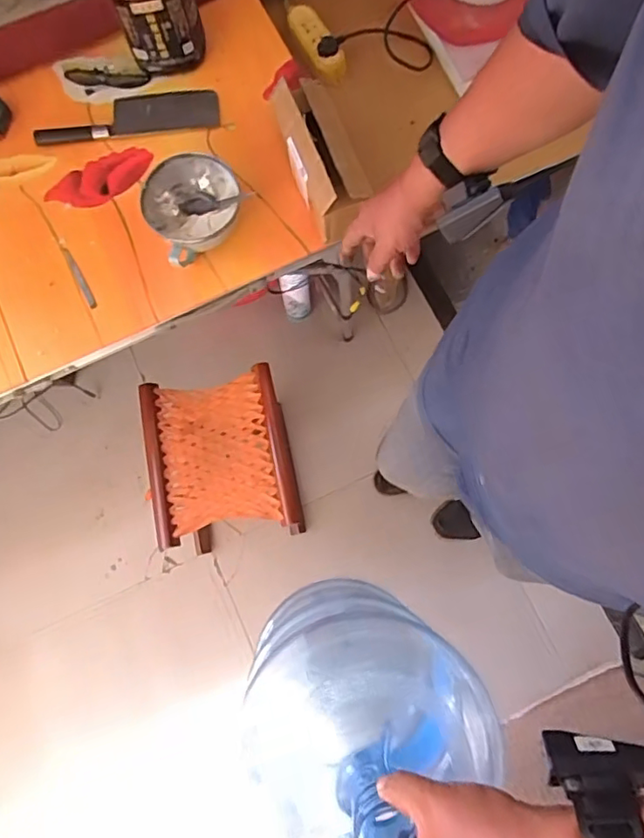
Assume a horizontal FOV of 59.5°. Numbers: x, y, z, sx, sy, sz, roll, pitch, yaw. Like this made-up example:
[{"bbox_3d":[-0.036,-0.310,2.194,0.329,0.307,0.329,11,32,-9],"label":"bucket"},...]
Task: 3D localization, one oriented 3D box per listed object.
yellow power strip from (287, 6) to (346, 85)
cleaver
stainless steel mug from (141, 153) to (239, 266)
[{"bbox_3d":[-0.006,-0.652,0.985,0.062,0.032,0.176,-24,77,-6],"label":"yellow power strip"},{"bbox_3d":[-0.331,-0.518,0.956,0.308,0.017,0.090,-8,76,-2],"label":"cleaver"},{"bbox_3d":[-0.195,-0.318,0.862,0.141,0.087,0.149,0,76,0],"label":"stainless steel mug"}]

